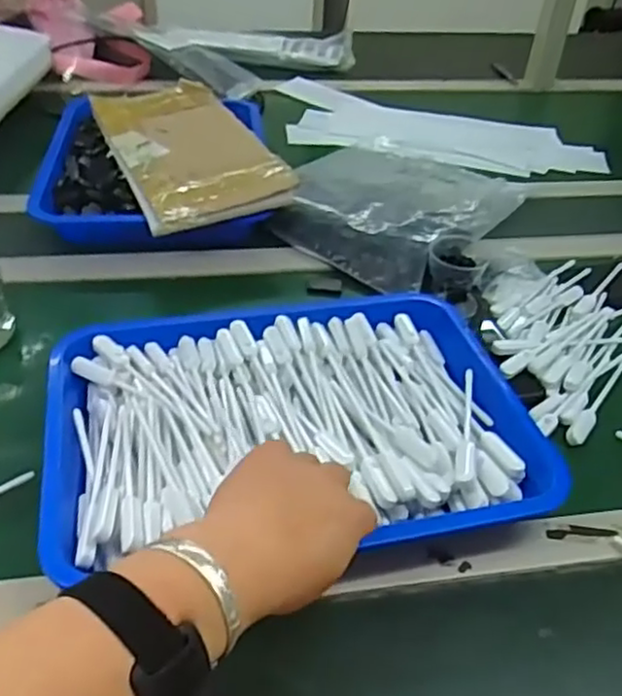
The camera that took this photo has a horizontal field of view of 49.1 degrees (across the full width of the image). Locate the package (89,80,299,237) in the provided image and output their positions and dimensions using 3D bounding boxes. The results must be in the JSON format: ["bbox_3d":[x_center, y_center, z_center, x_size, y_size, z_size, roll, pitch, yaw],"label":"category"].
[{"bbox_3d":[-0.151,-0.241,0.808,0.164,0.032,0.308,-16,45,-23],"label":"package"}]

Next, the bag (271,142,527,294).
[{"bbox_3d":[0.113,-0.194,0.858,0.255,0.048,0.335,21,43,18],"label":"bag"}]

